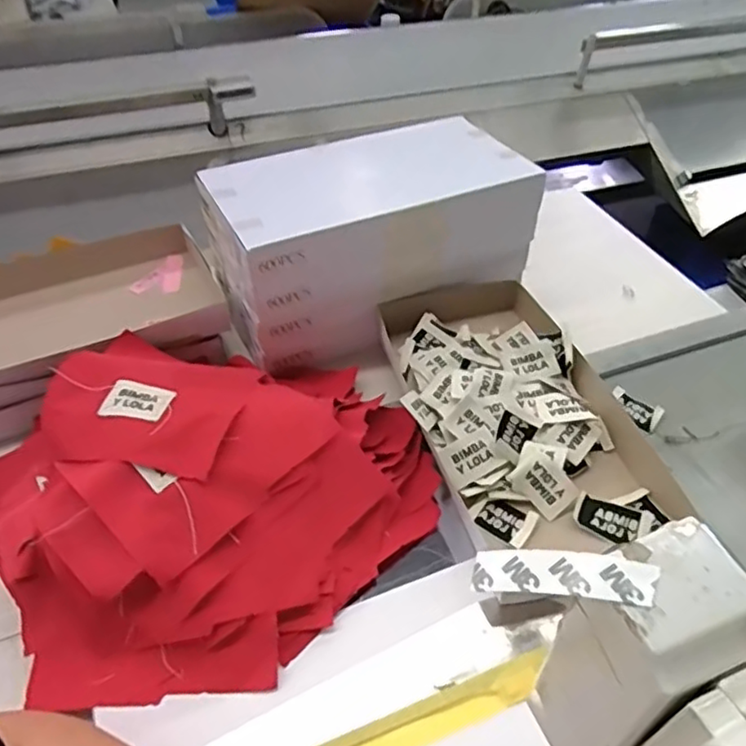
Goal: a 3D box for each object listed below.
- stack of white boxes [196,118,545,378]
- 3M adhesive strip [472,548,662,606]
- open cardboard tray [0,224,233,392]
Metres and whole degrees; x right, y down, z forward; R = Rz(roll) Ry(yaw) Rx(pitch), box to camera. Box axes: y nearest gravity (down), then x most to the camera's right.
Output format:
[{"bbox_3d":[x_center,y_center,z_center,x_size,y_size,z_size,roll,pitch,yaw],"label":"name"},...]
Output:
[{"bbox_3d":[-0.002,-0.132,0.682,0.306,0.188,0.157,-17,46,-19],"label":"stack of white boxes"},{"bbox_3d":[0.062,0.067,0.210,0.057,0.006,0.015,-2,41,21],"label":"3M adhesive strip"},{"bbox_3d":[-0.316,-0.050,0.622,0.328,0.051,0.181,-21,48,-22],"label":"open cardboard tray"}]

